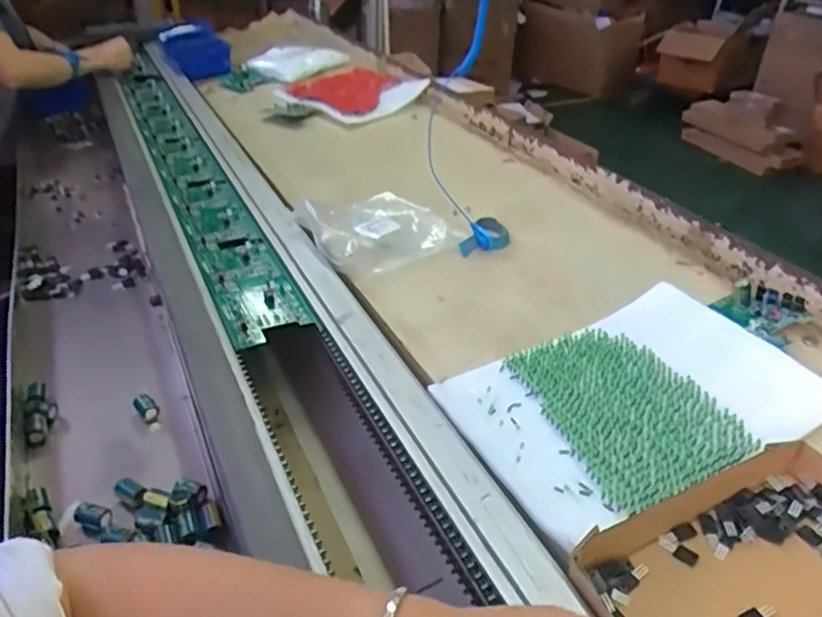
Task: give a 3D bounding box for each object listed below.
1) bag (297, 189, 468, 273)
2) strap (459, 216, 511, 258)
[{"bbox_3d":[-0.051,-0.116,0.887,0.184,0.030,0.191,-22,41,-33],"label":"bag"},{"bbox_3d":[0.098,-0.092,0.860,0.048,0.027,0.069,22,38,27],"label":"strap"}]

